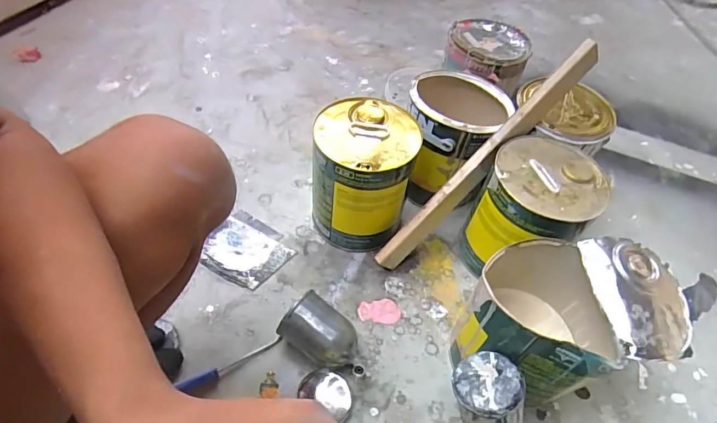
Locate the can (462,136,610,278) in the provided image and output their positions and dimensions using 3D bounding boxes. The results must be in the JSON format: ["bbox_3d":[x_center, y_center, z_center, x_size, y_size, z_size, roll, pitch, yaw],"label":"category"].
[{"bbox_3d":[0.269,0.009,0.684,0.150,0.205,0.164,2,52,-3],"label":"can"}]

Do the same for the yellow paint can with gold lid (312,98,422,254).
[{"bbox_3d":[0.010,-0.053,0.708,0.148,0.210,0.155,2,52,-3],"label":"yellow paint can with gold lid"}]

